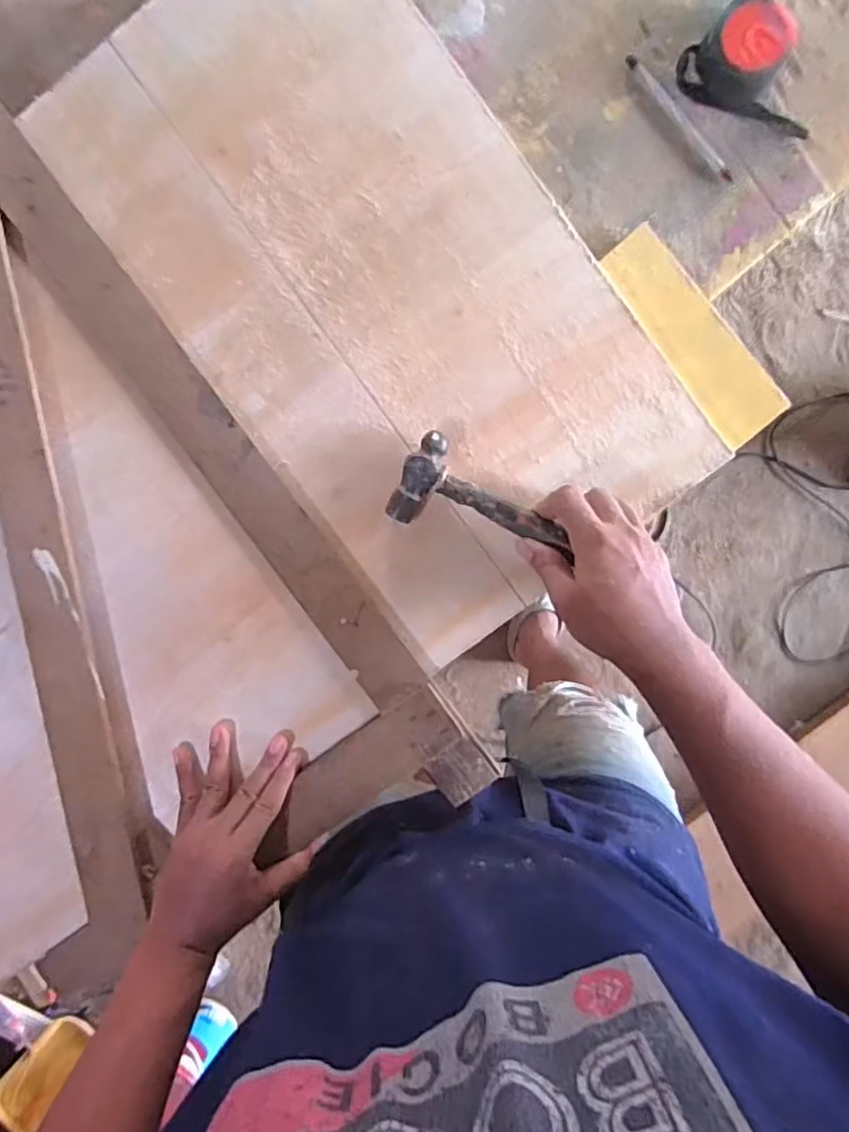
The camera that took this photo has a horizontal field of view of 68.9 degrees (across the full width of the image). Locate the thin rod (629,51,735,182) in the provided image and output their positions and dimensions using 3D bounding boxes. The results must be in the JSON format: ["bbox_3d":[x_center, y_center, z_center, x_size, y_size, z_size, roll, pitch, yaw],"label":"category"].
[{"bbox_3d":[0.218,-0.380,0.525,0.012,0.009,0.133,-40,92,3],"label":"thin rod"}]

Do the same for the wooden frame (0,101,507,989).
[{"bbox_3d":[-0.305,-0.078,0.535,0.389,0.029,0.796,-29,91,6],"label":"wooden frame"}]

